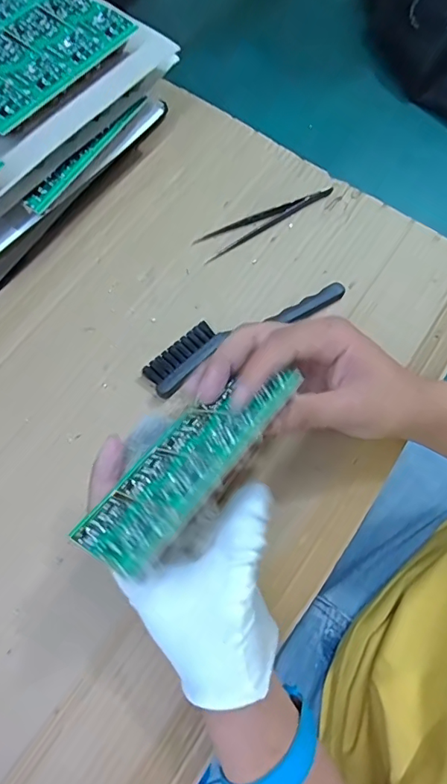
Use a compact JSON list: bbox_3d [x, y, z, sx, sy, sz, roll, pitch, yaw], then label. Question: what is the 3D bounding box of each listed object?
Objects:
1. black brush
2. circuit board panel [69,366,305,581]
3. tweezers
[{"bbox_3d":[0.016,-0.052,0.376,0.167,0.011,0.037,-31,74,-12],"label":"black brush"},{"bbox_3d":[-0.021,0.037,0.266,0.130,0.068,0.009,-47,121,-28],"label":"circuit board panel"},{"bbox_3d":[0.037,-0.150,0.415,0.129,0.007,0.023,-28,74,-11],"label":"tweezers"}]

